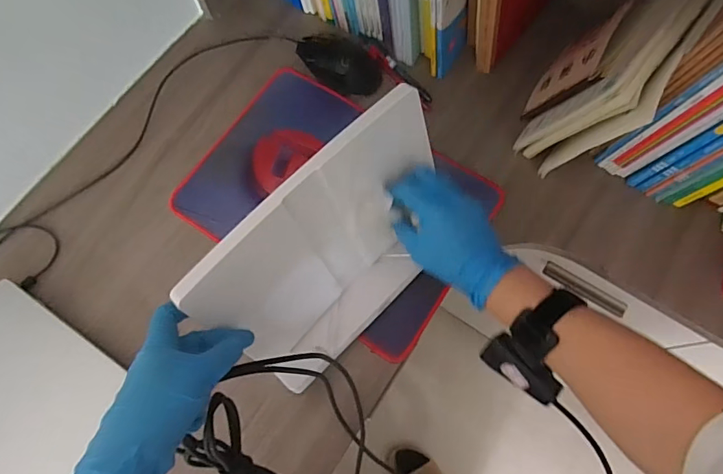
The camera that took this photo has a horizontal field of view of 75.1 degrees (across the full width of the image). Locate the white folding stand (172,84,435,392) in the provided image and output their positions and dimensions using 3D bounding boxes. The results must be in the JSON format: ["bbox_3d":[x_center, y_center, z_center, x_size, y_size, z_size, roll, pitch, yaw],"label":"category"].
[{"bbox_3d":[-0.015,0.015,0.448,0.254,0.189,0.044,-43,57,-10],"label":"white folding stand"}]

